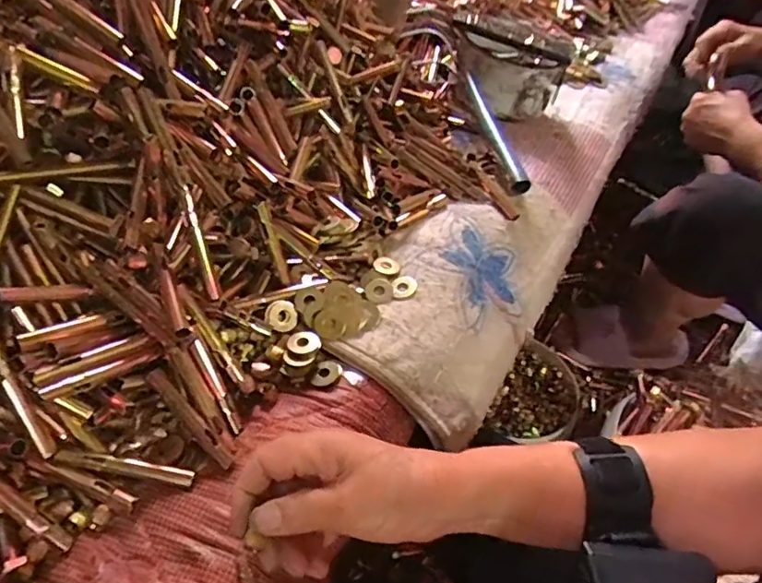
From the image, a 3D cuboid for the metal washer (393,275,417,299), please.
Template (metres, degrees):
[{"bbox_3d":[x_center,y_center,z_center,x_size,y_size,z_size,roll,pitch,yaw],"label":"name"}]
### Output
[{"bbox_3d":[0.022,-0.005,0.502,0.021,0.004,0.025,-7,55,1],"label":"metal washer"}]

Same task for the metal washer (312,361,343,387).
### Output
[{"bbox_3d":[-0.043,0.065,0.440,0.021,0.007,0.022,3,45,-3],"label":"metal washer"}]

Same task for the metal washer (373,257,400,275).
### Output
[{"bbox_3d":[0.005,-0.024,0.522,0.025,0.004,0.024,4,45,-3],"label":"metal washer"}]

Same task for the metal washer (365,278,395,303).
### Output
[{"bbox_3d":[-0.001,0.000,0.502,0.025,0.004,0.028,3,55,2],"label":"metal washer"}]

